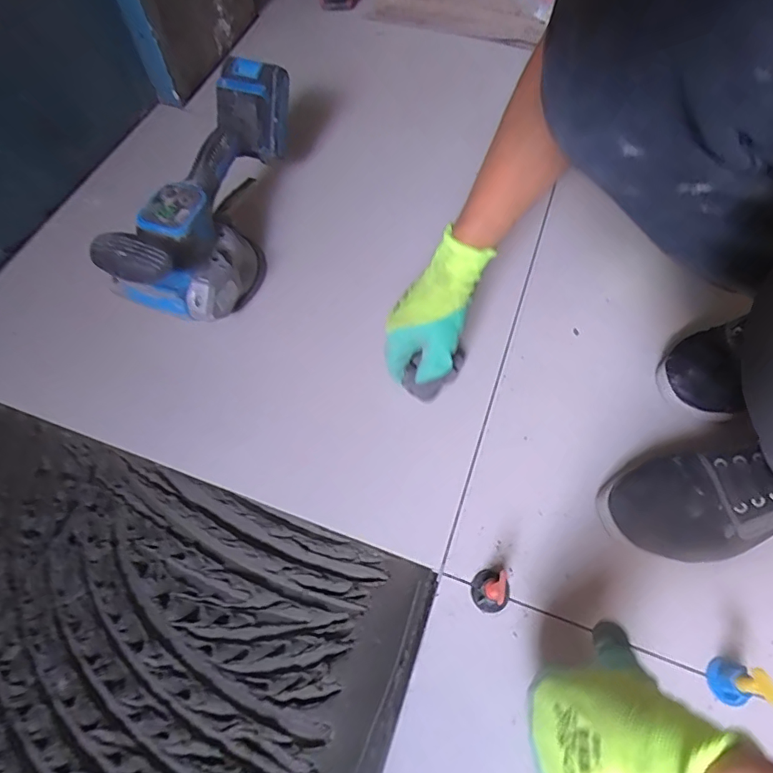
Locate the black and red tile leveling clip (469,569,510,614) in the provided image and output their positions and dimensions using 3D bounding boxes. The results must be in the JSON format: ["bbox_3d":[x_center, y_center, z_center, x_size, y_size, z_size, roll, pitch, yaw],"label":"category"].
[{"bbox_3d":[0.091,0.177,0.418,0.029,0.040,0.034,-7,63,-3],"label":"black and red tile leveling clip"}]

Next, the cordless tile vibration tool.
[{"bbox_3d":[-0.192,-0.224,0.546,0.120,0.155,0.305,20,78,11],"label":"cordless tile vibration tool"}]

